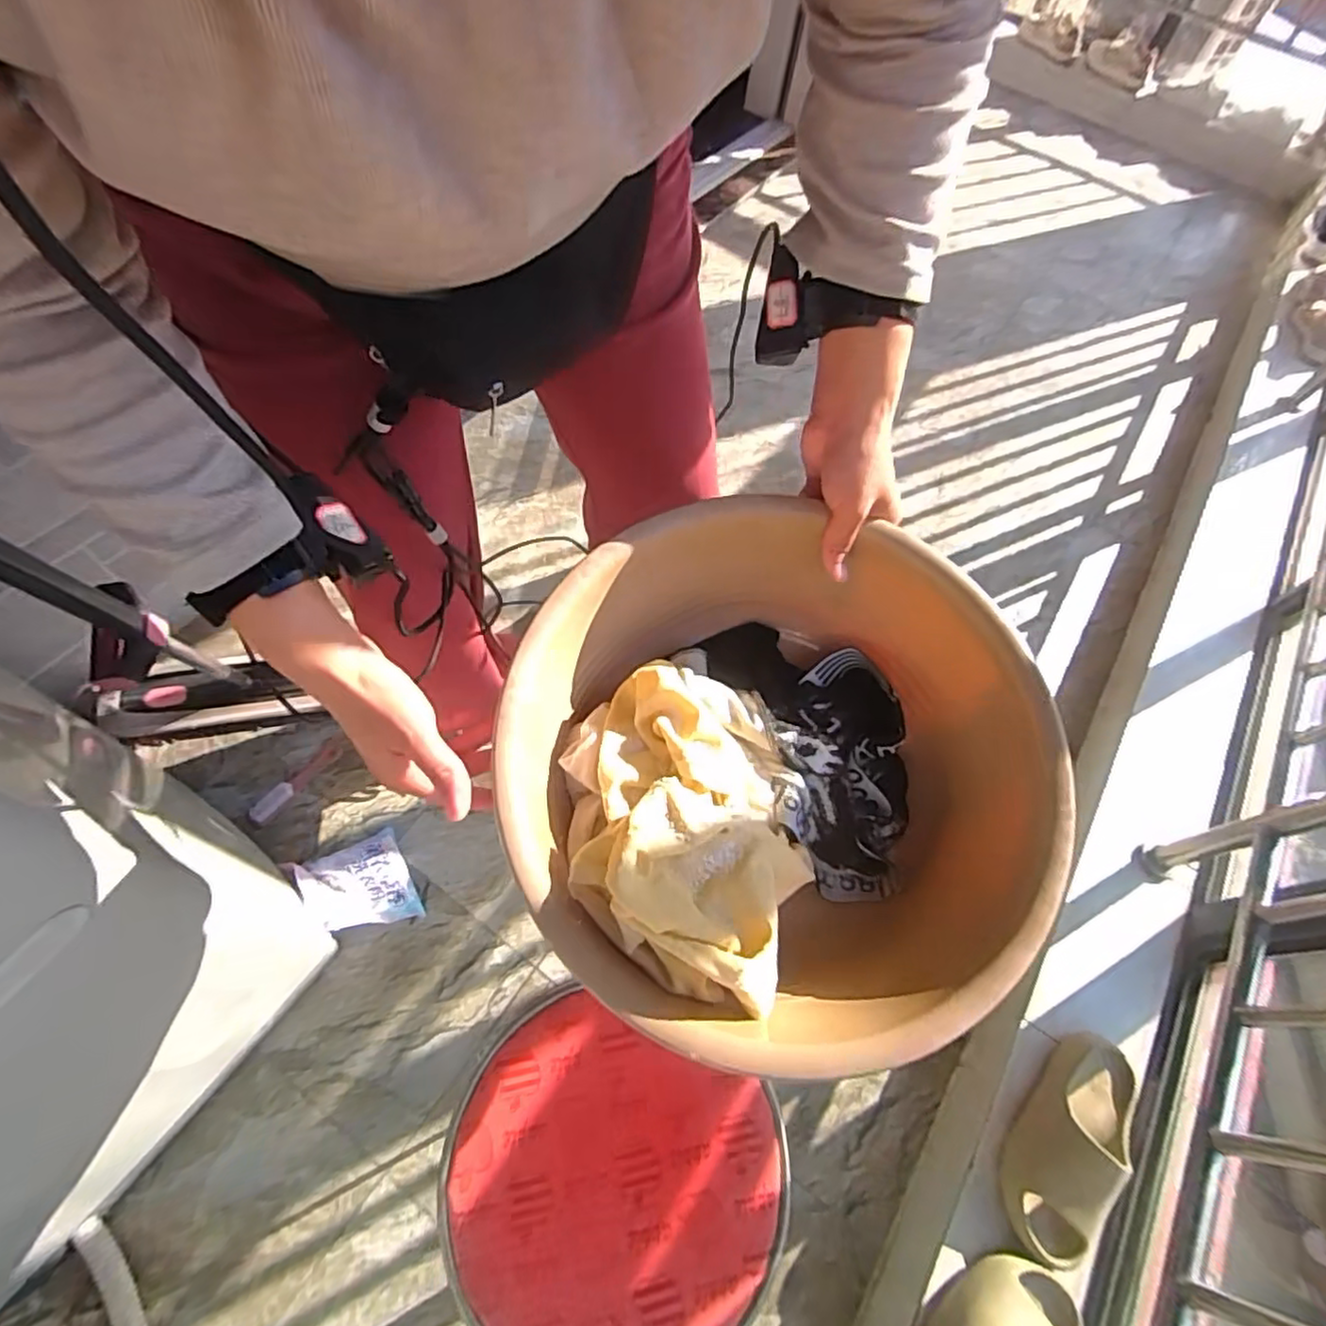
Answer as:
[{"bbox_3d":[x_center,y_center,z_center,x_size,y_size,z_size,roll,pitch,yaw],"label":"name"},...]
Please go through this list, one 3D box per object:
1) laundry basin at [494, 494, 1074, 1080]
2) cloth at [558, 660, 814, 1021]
[{"bbox_3d":[0.070,0.097,0.504,0.343,0.228,0.343,2,61,-3],"label":"laundry basin"},{"bbox_3d":[0.015,0.095,0.432,0.148,0.079,0.218,-6,63,-10],"label":"cloth"}]

